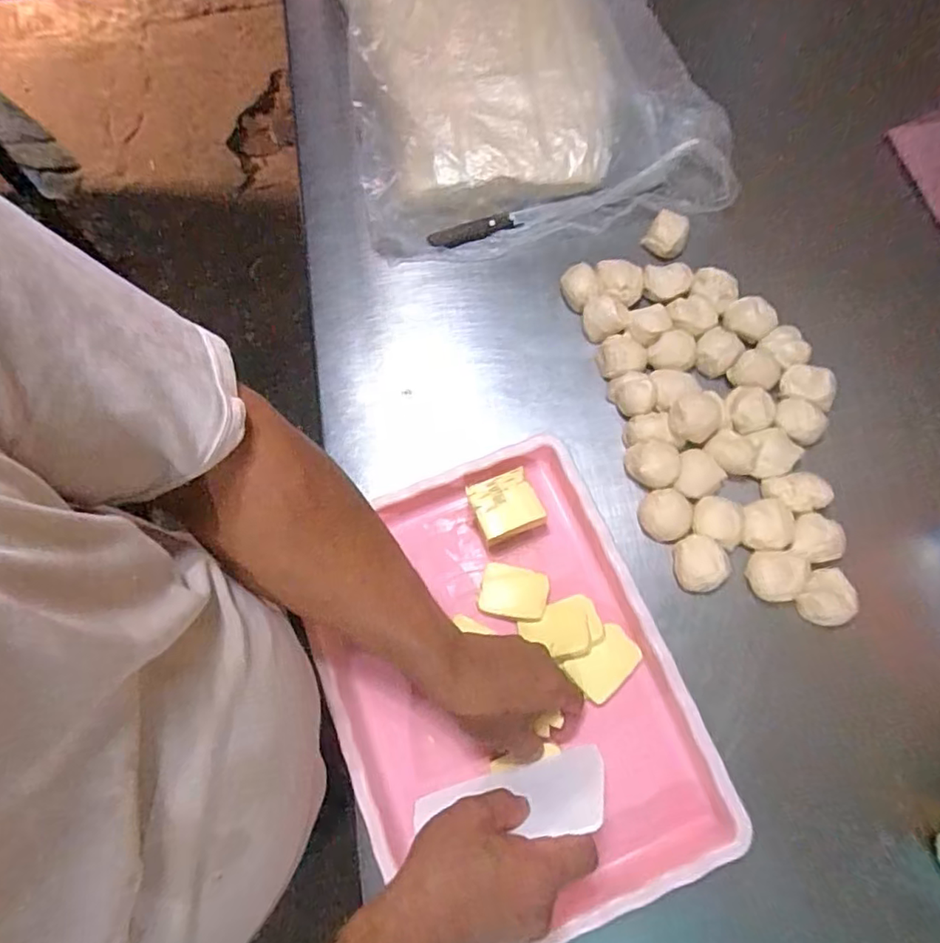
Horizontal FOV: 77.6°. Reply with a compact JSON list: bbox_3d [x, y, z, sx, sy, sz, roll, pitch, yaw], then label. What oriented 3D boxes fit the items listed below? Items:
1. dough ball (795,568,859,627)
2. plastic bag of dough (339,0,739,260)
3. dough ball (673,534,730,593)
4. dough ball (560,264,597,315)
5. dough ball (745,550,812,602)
[{"bbox_3d":[0.309,0.113,0.518,0.044,0.040,0.046,-1,72,2],"label":"dough ball"},{"bbox_3d":[0.037,-0.544,0.702,0.397,0.094,0.601,-11,72,-2],"label":"plastic bag of dough"},{"bbox_3d":[0.207,0.082,0.525,0.044,0.036,0.047,-1,72,2],"label":"dough ball"},{"bbox_3d":[0.114,-0.191,0.611,0.032,0.030,0.046,-14,73,-3],"label":"dough ball"},{"bbox_3d":[0.272,0.094,0.523,0.044,0.041,0.043,-1,72,2],"label":"dough ball"}]

